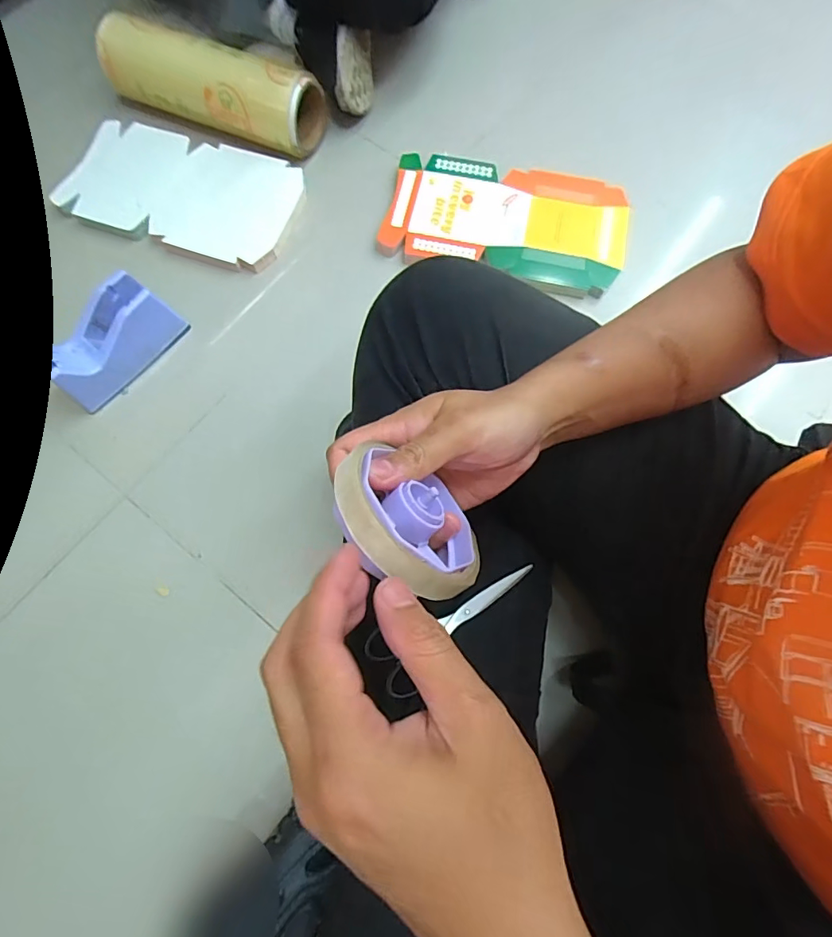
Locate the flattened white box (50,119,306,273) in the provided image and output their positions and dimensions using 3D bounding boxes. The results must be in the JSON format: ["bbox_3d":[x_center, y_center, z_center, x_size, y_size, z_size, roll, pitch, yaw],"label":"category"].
[{"bbox_3d":[-0.331,-0.393,0.674,0.327,0.026,0.173,19,78,2],"label":"flattened white box"}]

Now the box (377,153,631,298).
[{"bbox_3d":[0.123,-0.334,0.657,0.317,0.038,0.167,10,73,3],"label":"box"}]

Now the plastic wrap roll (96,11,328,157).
[{"bbox_3d":[-0.280,-0.545,0.667,0.350,0.092,0.086,23,74,7],"label":"plastic wrap roll"}]

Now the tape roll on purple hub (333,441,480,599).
[{"bbox_3d":[-0.007,0.030,0.236,0.081,0.030,0.074,38,32,-16],"label":"tape roll on purple hub"}]

